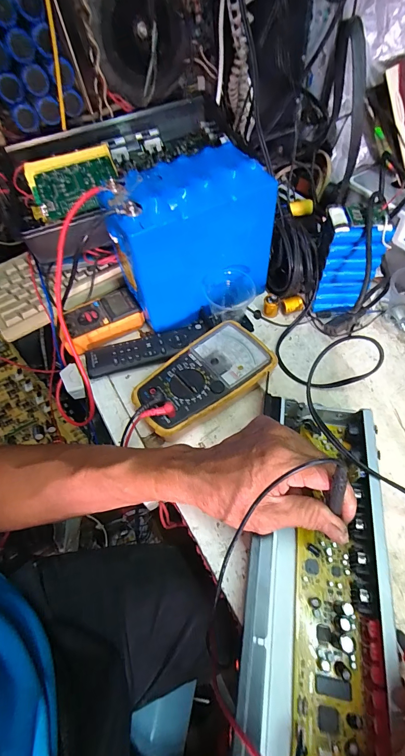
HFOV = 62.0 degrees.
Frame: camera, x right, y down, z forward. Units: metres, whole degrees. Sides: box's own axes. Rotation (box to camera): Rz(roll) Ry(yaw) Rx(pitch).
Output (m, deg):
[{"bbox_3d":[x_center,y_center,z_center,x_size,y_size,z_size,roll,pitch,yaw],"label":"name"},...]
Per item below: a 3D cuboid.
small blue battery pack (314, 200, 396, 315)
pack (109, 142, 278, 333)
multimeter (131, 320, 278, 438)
[{"bbox_3d":[0.182,-0.146,0.434,0.069,0.131,0.053,-2,56,4],"label":"small blue battery pack"},{"bbox_3d":[-0.015,-0.171,0.434,0.190,0.172,0.104,-25,58,-11],"label":"pack"},{"bbox_3d":[0.001,0.002,0.396,0.163,0.038,0.091,-36,60,-18],"label":"multimeter"}]

